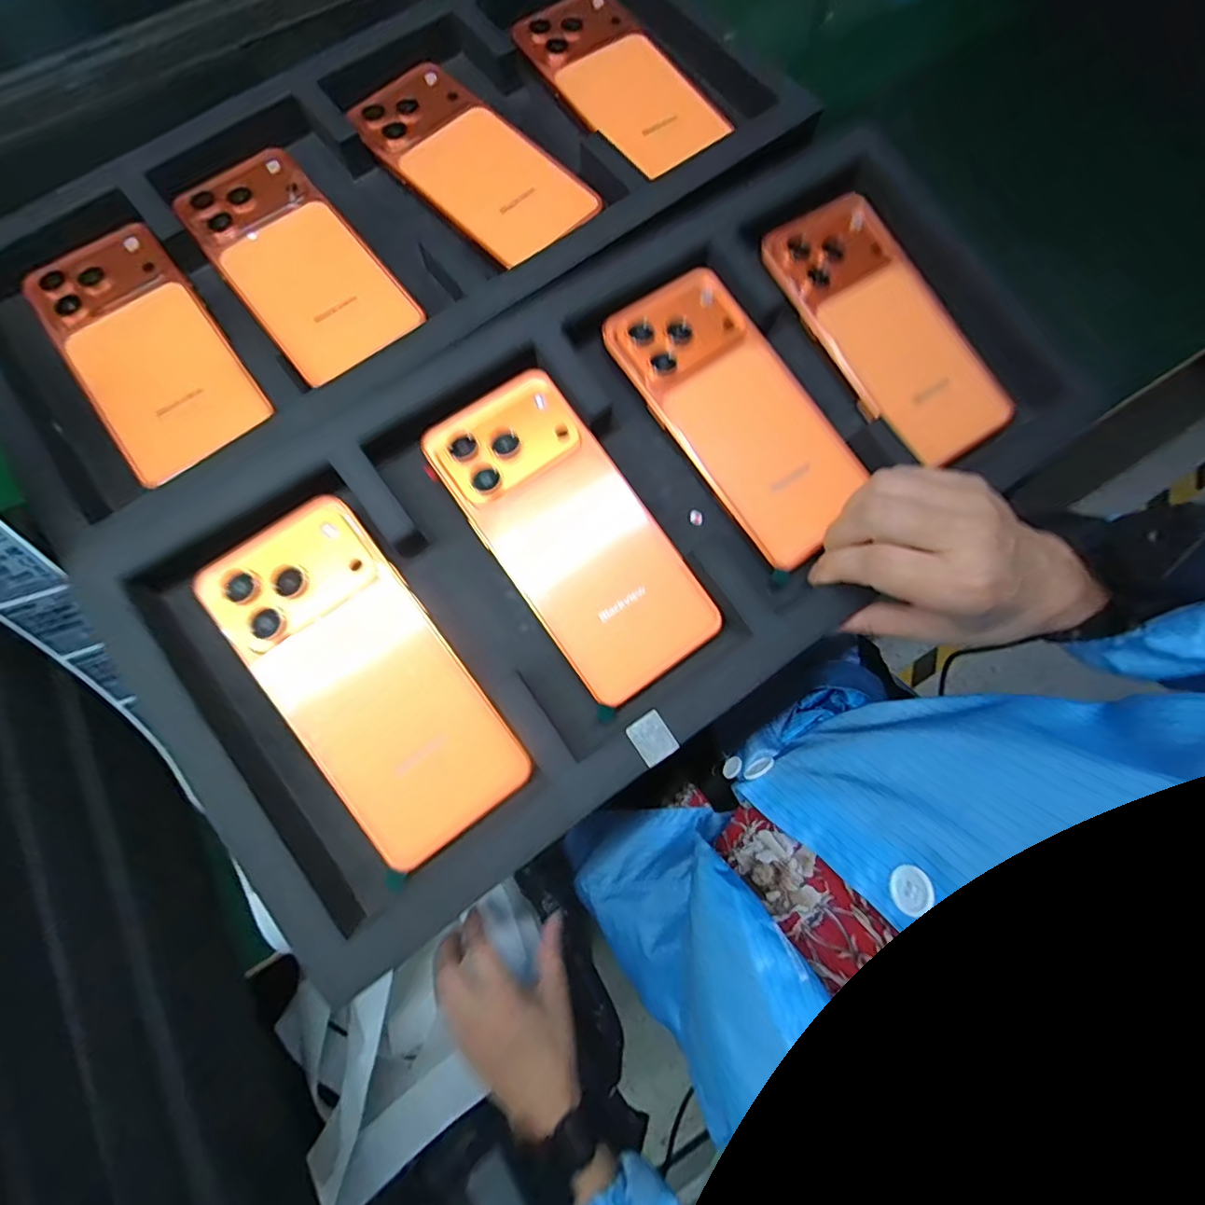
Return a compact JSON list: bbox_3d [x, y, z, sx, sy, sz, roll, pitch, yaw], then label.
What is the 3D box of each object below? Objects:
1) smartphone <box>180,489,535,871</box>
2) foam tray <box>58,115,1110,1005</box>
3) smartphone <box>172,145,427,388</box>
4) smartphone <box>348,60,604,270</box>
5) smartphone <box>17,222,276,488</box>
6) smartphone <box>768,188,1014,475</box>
[{"bbox_3d":[-0.108,0.034,0.244,0.077,0.007,0.163,-37,88,-11],"label":"smartphone"},{"bbox_3d":[0.020,-0.063,0.273,0.469,0.037,0.231,-34,80,-9],"label":"foam tray"},{"bbox_3d":[-0.177,-0.198,0.308,0.076,0.005,0.157,-39,78,-9],"label":"smartphone"},{"bbox_3d":[-0.077,-0.268,0.327,0.078,0.013,0.160,-43,79,-10],"label":"smartphone"},{"bbox_3d":[-0.249,-0.139,0.291,0.076,0.008,0.162,-37,78,-9],"label":"smartphone"},{"bbox_3d":[0.163,-0.155,0.306,0.075,0.009,0.162,-34,88,-10],"label":"smartphone"}]

